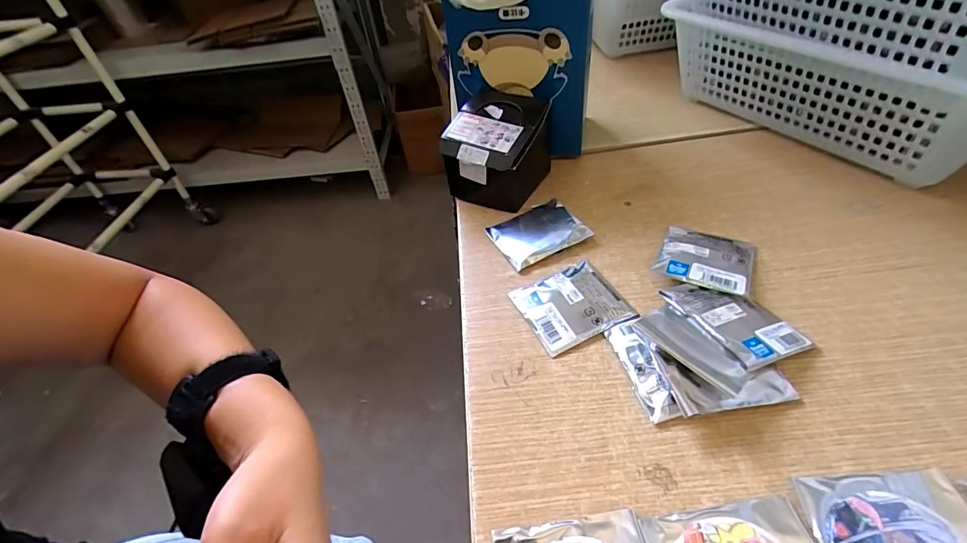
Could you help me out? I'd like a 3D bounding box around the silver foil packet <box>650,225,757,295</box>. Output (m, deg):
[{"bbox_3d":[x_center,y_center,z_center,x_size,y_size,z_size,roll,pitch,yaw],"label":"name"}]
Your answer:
[{"bbox_3d":[0.178,-0.009,0.348,0.067,0.015,0.073,19,51,24],"label":"silver foil packet"}]

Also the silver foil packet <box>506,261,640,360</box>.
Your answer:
[{"bbox_3d":[0.068,0.025,0.335,0.073,0.009,0.068,-21,47,-12],"label":"silver foil packet"}]

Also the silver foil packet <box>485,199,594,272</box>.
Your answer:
[{"bbox_3d":[0.049,-0.038,0.399,0.077,0.009,0.068,-22,47,-13],"label":"silver foil packet"}]

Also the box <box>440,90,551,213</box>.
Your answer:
[{"bbox_3d":[0.016,-0.124,0.438,0.087,0.078,0.100,16,50,22],"label":"box"}]

